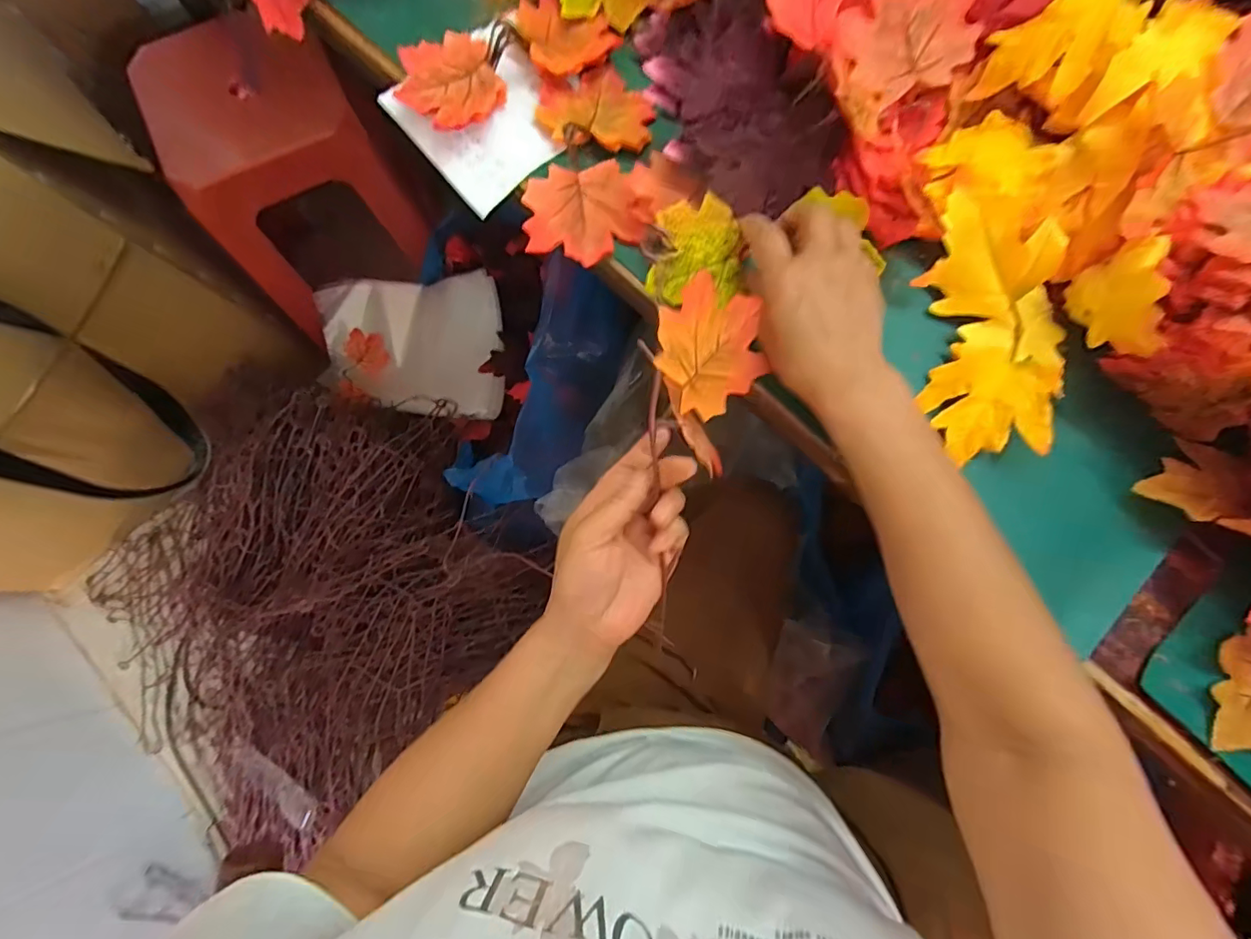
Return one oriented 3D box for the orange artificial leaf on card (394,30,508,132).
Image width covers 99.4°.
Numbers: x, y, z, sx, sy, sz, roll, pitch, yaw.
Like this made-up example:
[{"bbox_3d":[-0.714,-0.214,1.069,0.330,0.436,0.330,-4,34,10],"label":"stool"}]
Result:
[{"bbox_3d":[-0.138,-0.307,0.420,0.089,0.011,0.076,44,82,9],"label":"orange artificial leaf on card"}]

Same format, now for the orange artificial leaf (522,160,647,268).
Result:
[{"bbox_3d":[-0.033,-0.192,0.401,0.085,0.011,0.080,-10,78,-2],"label":"orange artificial leaf"}]

